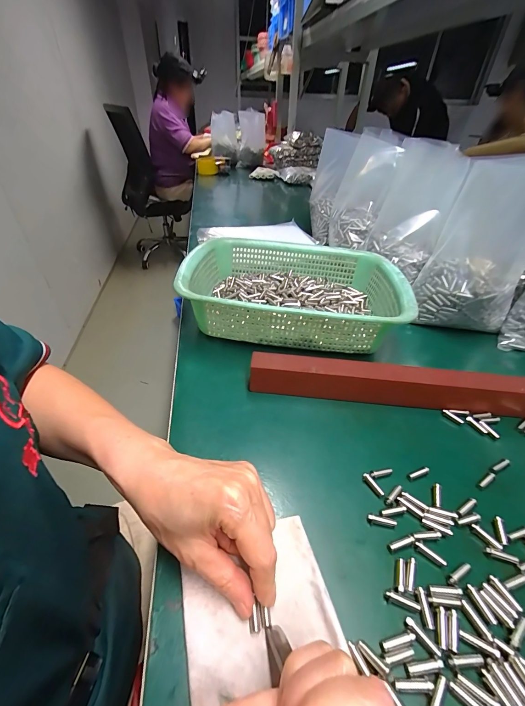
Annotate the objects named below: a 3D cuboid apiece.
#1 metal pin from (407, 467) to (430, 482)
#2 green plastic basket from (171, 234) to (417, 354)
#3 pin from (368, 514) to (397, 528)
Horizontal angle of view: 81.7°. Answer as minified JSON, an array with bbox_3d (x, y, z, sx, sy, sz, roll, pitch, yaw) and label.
[{"bbox_3d":[0.138,0.106,0.268,0.022,0.004,0.005,-12,43,-16],"label":"metal pin"},{"bbox_3d":[0.046,-0.096,0.441,0.287,0.071,0.223,5,41,4],"label":"green plastic basket"},{"bbox_3d":[0.094,0.129,0.235,0.022,0.004,0.005,10,41,8],"label":"pin"}]

